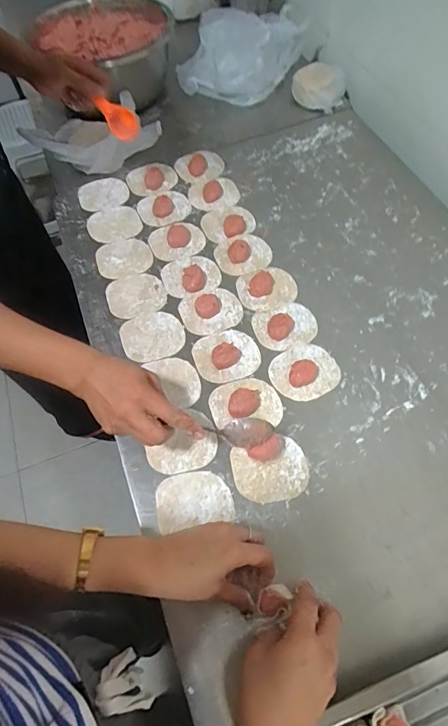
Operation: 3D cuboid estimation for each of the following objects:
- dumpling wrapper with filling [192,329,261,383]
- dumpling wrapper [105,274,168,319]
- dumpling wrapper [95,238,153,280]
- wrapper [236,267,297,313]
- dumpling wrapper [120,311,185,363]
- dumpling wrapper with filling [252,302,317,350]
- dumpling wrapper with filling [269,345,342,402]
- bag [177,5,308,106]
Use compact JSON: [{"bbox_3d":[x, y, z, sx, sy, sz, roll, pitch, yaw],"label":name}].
[{"bbox_3d":[0.004,-0.017,0.574,0.086,0.028,0.078,-18,62,-8],"label":"dumpling wrapper with filling"},{"bbox_3d":[-0.132,-0.102,0.637,0.085,0.004,0.078,-17,62,-7],"label":"dumpling wrapper"},{"bbox_3d":[-0.159,-0.168,0.674,0.085,0.004,0.082,-1,62,2],"label":"dumpling wrapper"},{"bbox_3d":[0.065,-0.114,0.630,0.085,0.021,0.071,-19,63,-8],"label":"wrapper"},{"bbox_3d":[-0.101,-0.037,0.602,0.085,0.006,0.076,-20,63,-9],"label":"dumpling wrapper"},{"bbox_3d":[0.087,-0.056,0.598,0.084,0.018,0.072,-15,62,-6],"label":"dumpling wrapper with filling"},{"bbox_3d":[0.106,0.007,0.553,0.086,0.022,0.075,-28,64,-13],"label":"dumpling wrapper with filling"},{"bbox_3d":[0.045,-0.626,0.858,0.253,0.106,0.170,-33,65,-15],"label":"bag"}]

